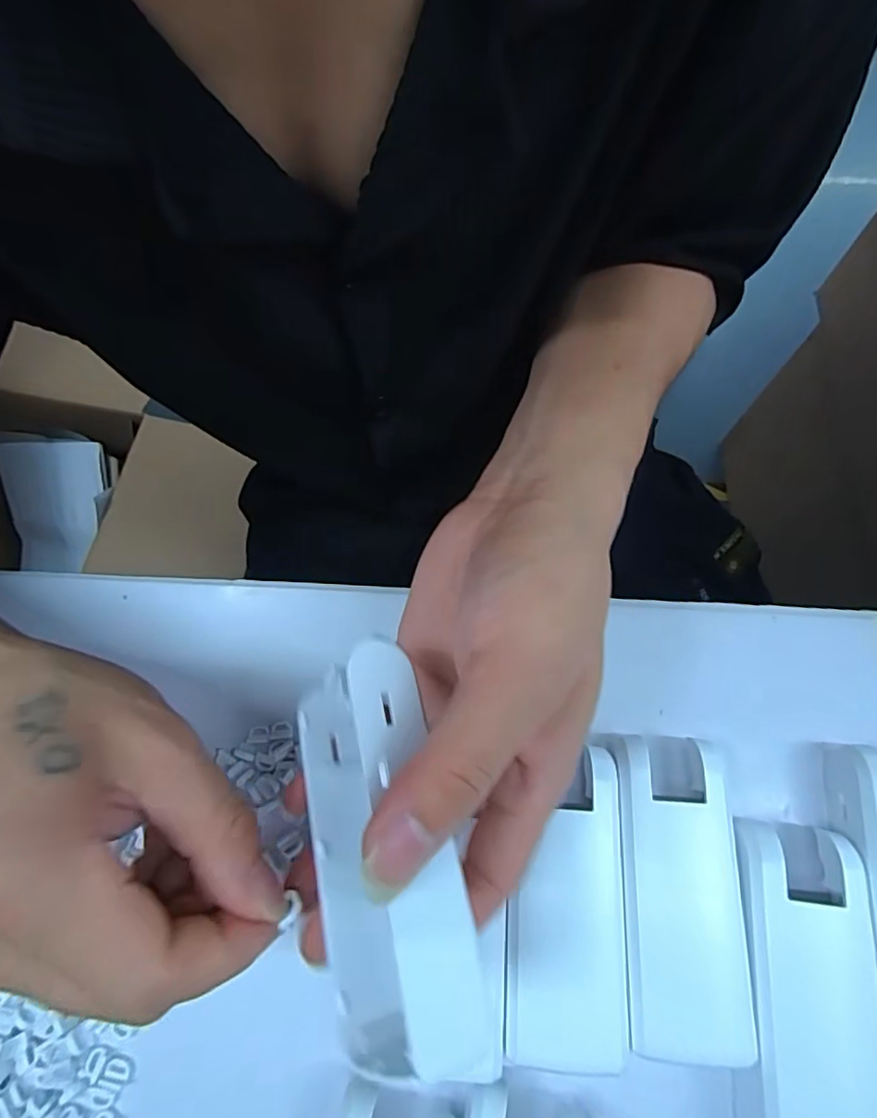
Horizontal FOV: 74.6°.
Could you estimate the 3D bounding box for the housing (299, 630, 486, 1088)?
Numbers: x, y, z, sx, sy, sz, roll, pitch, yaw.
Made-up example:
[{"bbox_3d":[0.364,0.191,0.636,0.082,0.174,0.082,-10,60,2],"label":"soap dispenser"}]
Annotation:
[{"bbox_3d":[-0.018,0.079,0.166,0.041,0.043,0.110,-13,64,-6],"label":"housing"}]

